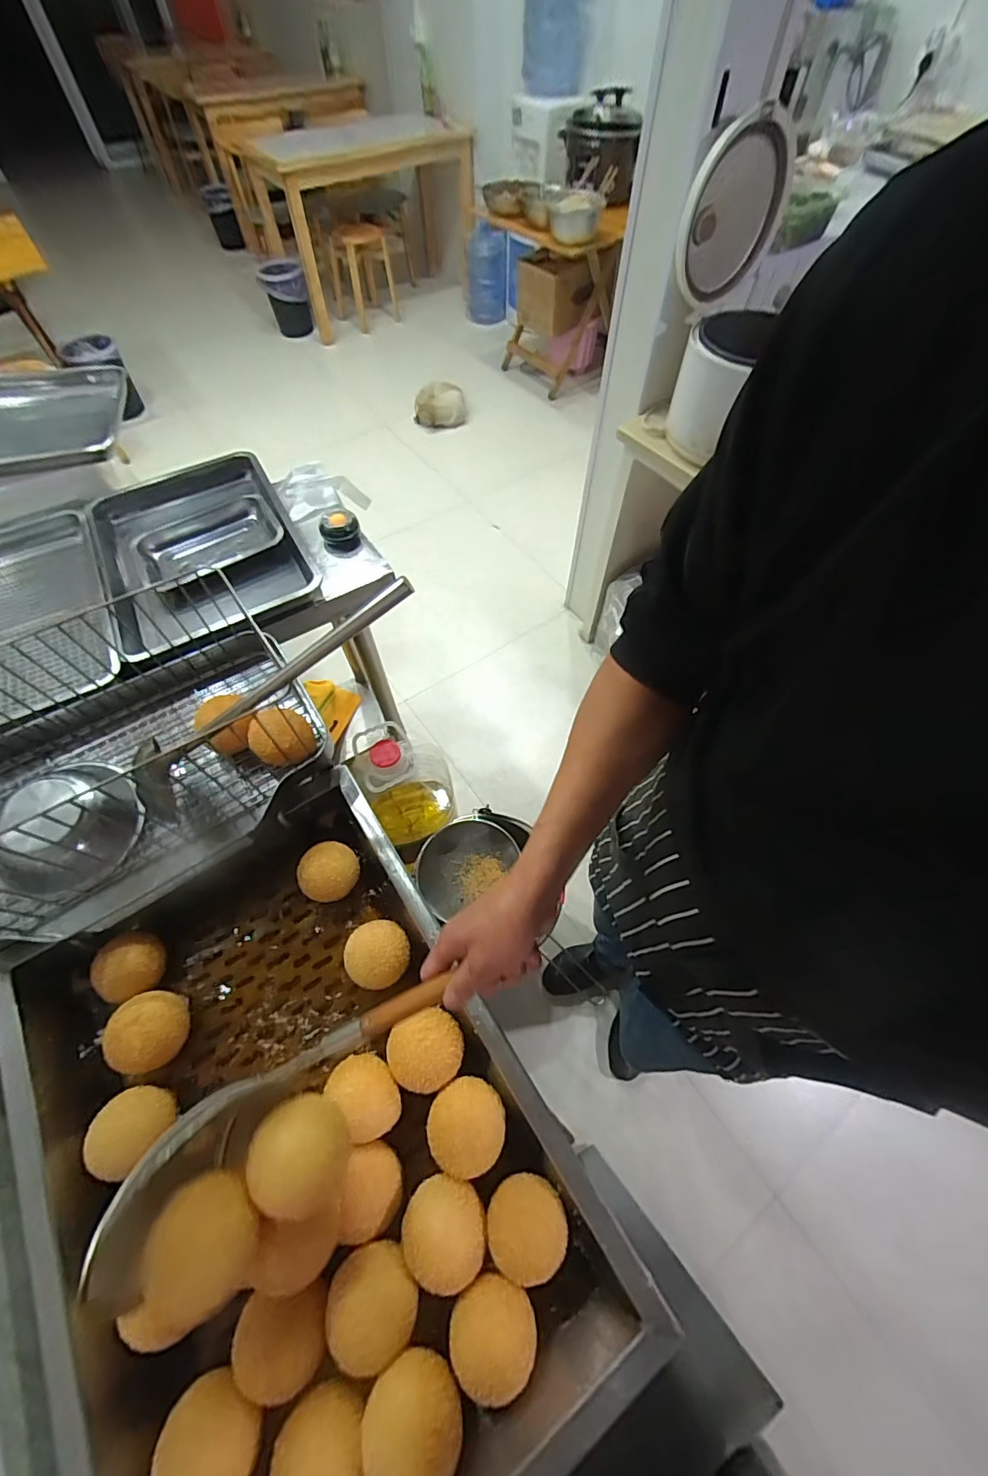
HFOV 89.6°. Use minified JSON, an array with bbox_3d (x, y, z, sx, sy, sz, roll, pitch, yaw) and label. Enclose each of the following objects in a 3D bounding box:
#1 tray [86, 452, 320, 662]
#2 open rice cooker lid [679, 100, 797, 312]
[{"bbox_3d":[-0.537,-0.353,0.898,0.337,0.054,0.482,-26,63,-14],"label":"tray"},{"bbox_3d":[0.448,-0.967,0.926,0.248,0.242,0.057,-36,66,-19],"label":"open rice cooker lid"}]

